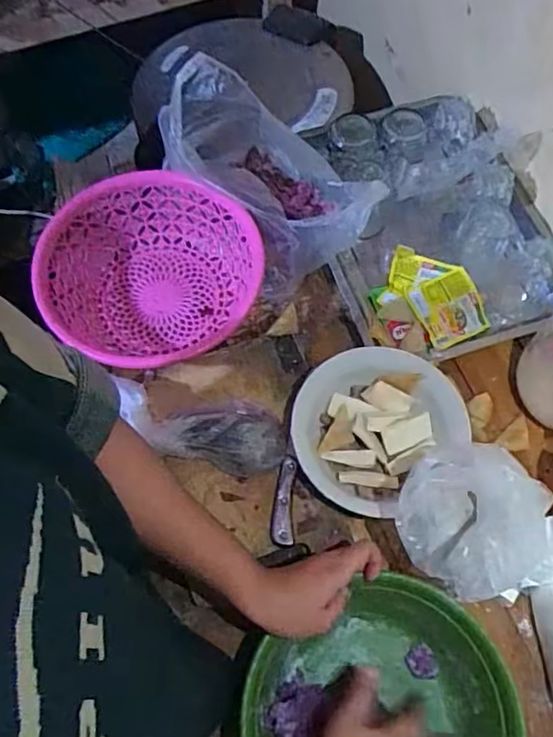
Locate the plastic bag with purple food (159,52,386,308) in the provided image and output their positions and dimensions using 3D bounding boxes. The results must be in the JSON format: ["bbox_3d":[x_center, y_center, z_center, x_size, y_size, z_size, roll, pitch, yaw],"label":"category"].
[{"bbox_3d":[-0.007,-0.238,0.726,0.154,0.155,0.285,-38,72,-14],"label":"plastic bag with purple food"}]

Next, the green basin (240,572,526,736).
[{"bbox_3d":[0.095,0.328,0.543,0.229,0.099,0.215,0,67,0],"label":"green basin"}]

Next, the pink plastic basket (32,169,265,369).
[{"bbox_3d":[-0.154,-0.125,0.743,0.243,0.097,0.231,18,69,8],"label":"pink plastic basket"}]

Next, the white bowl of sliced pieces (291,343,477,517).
[{"bbox_3d":[0.104,0.063,0.663,0.182,0.050,0.163,-41,73,-15],"label":"white bowl of sliced pieces"}]

